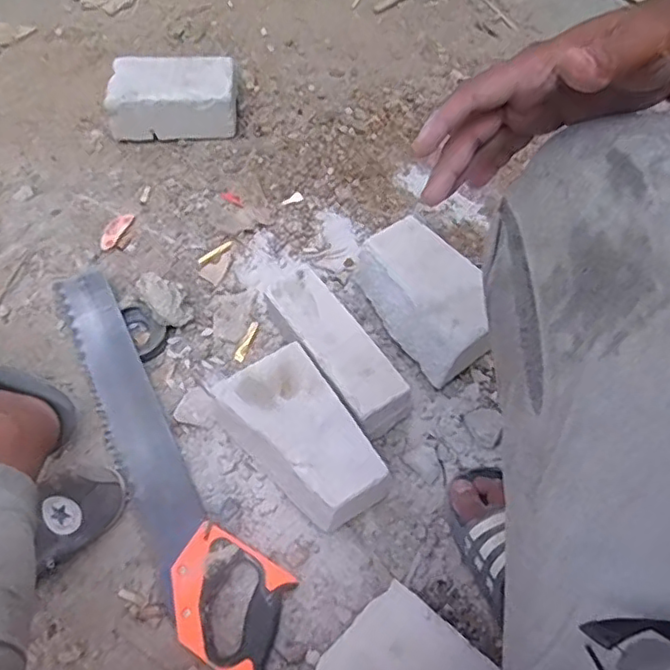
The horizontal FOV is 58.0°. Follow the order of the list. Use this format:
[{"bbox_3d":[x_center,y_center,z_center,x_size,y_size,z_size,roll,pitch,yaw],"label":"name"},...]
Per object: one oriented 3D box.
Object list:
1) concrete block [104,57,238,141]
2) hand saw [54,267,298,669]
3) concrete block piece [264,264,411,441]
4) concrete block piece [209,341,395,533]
[{"bbox_3d":[-0.267,-0.396,1.017,0.202,0.084,0.138,0,57,-1],"label":"concrete block"},{"bbox_3d":[-0.213,0.132,0.717,0.109,0.031,0.548,-28,62,-17],"label":"hand saw"},{"bbox_3d":[-0.002,0.018,0.747,0.076,0.067,0.222,-33,63,-20],"label":"concrete block piece"},{"bbox_3d":[-0.033,0.117,0.696,0.110,0.081,0.197,-35,64,-21],"label":"concrete block piece"}]

